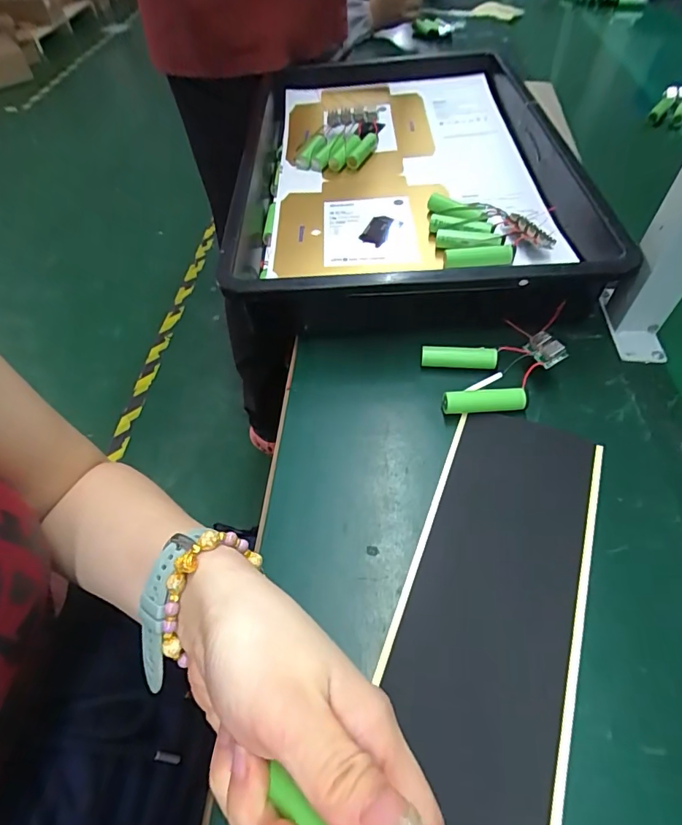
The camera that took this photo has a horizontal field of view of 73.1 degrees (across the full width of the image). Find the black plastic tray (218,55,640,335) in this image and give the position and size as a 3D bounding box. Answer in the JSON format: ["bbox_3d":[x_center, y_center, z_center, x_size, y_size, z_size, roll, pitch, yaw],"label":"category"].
[{"bbox_3d":[0.066,-0.292,0.567,0.351,0.098,0.565,-3,53,2],"label":"black plastic tray"}]

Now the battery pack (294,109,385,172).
[{"bbox_3d":[0.001,-0.377,0.631,0.099,0.033,0.138,7,54,10],"label":"battery pack"}]

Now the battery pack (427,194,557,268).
[{"bbox_3d":[0.151,-0.190,0.475,0.104,0.027,0.102,-2,52,-2],"label":"battery pack"}]

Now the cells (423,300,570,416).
[{"bbox_3d":[0.137,-0.040,0.392,0.119,0.038,0.075,-11,53,-3],"label":"cells"}]

